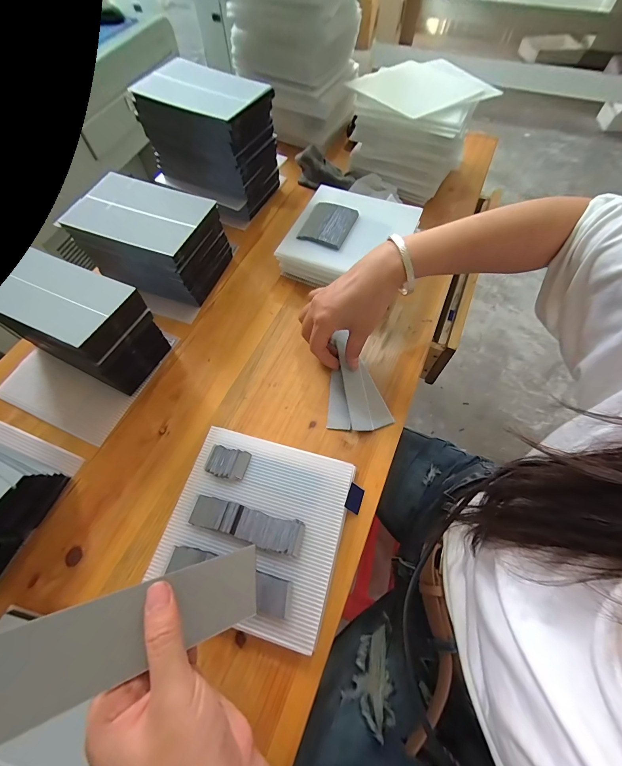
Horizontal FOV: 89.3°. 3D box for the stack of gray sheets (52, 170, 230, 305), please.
[{"bbox_3d":[-0.209,-0.189,0.428,0.154,0.093,0.104,18,64,8],"label":"stack of gray sheets"}]

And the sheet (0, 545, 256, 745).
[{"bbox_3d":[-0.101,0.149,0.194,0.152,0.006,0.049,4,79,-44],"label":"sheet"}]

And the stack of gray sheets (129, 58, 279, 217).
[{"bbox_3d":[-0.146,-0.363,0.484,0.158,0.150,0.120,25,65,11],"label":"stack of gray sheets"}]

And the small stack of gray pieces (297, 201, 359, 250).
[{"bbox_3d":[0.025,-0.222,0.443,0.063,0.015,0.081,21,65,9],"label":"small stack of gray pieces"}]

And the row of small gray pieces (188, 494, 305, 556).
[{"bbox_3d":[-0.061,0.133,0.297,0.107,0.007,0.029,13,64,5],"label":"row of small gray pieces"}]

